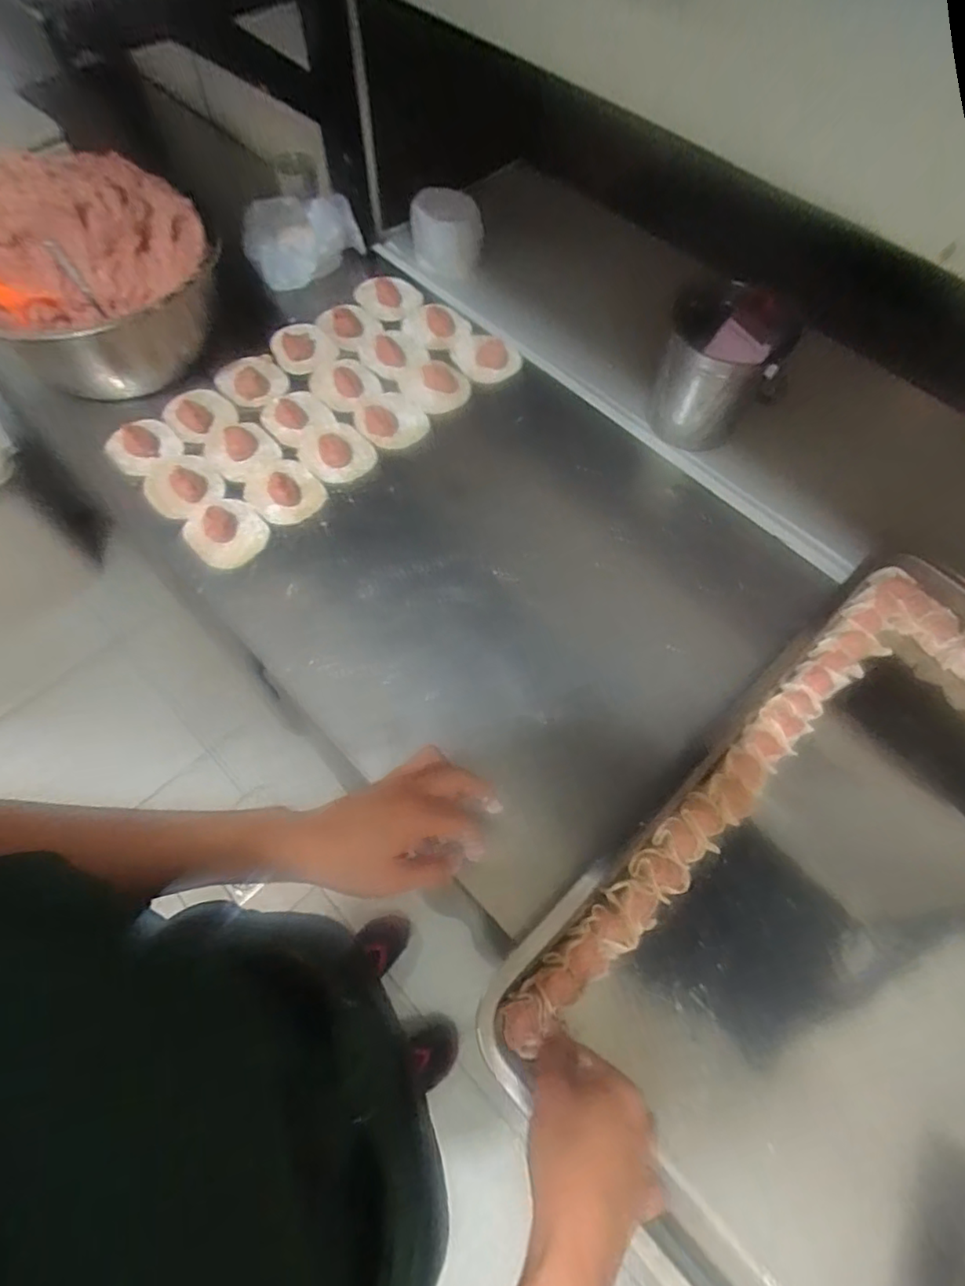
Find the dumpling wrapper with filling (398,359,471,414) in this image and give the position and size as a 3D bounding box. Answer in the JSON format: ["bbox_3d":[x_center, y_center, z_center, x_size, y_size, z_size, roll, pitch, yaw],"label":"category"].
[{"bbox_3d":[-0.059,-0.313,0.720,0.077,0.013,0.087,-32,69,-16],"label":"dumpling wrapper with filling"}]

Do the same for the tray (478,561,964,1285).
[{"bbox_3d":[0.326,0.222,0.465,0.568,0.087,0.378,-40,69,-18],"label":"tray"}]

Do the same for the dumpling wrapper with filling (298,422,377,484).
[{"bbox_3d":[-0.167,-0.215,0.670,0.084,0.012,0.072,41,70,16],"label":"dumpling wrapper with filling"}]

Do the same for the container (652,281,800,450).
[{"bbox_3d":[0.262,-0.299,0.676,0.126,0.140,0.112,16,65,6],"label":"container"}]

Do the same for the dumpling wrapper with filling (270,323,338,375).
[{"bbox_3d":[-0.224,-0.369,0.743,0.076,0.017,0.083,-16,66,-9],"label":"dumpling wrapper with filling"}]

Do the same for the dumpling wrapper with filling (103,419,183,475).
[{"bbox_3d":[-0.378,-0.222,0.662,0.064,0.030,0.072,41,70,16],"label":"dumpling wrapper with filling"}]

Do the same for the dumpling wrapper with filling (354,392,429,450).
[{"bbox_3d":[-0.109,-0.260,0.689,0.073,0.014,0.081,-33,70,-16],"label":"dumpling wrapper with filling"}]

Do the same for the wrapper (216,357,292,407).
[{"bbox_3d":[-0.275,-0.316,0.715,0.075,0.024,0.087,-35,70,-17],"label":"wrapper"}]

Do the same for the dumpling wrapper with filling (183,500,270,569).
[{"bbox_3d":[-0.268,-0.118,0.616,0.078,0.029,0.071,1,64,-1],"label":"dumpling wrapper with filling"}]

